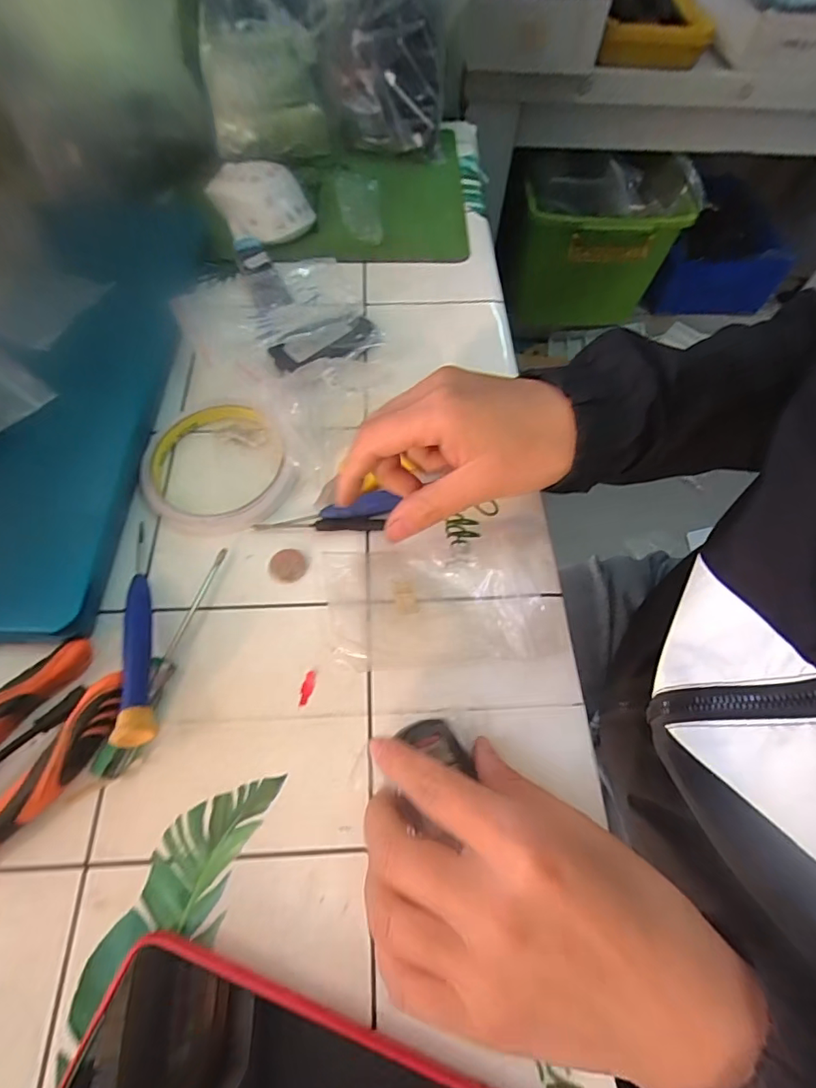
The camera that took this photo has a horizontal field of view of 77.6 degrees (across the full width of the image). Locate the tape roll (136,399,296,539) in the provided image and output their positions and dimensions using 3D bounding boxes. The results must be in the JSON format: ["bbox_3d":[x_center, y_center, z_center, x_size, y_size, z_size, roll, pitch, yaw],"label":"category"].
[{"bbox_3d":[-0.113,-0.048,0.295,0.082,0.020,0.088,1,62,-2],"label":"tape roll"}]

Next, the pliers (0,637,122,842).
[{"bbox_3d":[-0.176,0.101,0.215,0.050,0.020,0.121,32,65,14],"label":"pliers"}]

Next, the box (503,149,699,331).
[{"bbox_3d":[0.422,-0.687,1.202,0.389,0.342,0.195,-2,62,-4],"label":"box"}]

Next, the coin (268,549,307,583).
[{"bbox_3d":[-0.066,0.011,0.275,0.019,0.004,0.020,4,62,-1],"label":"coin"}]

